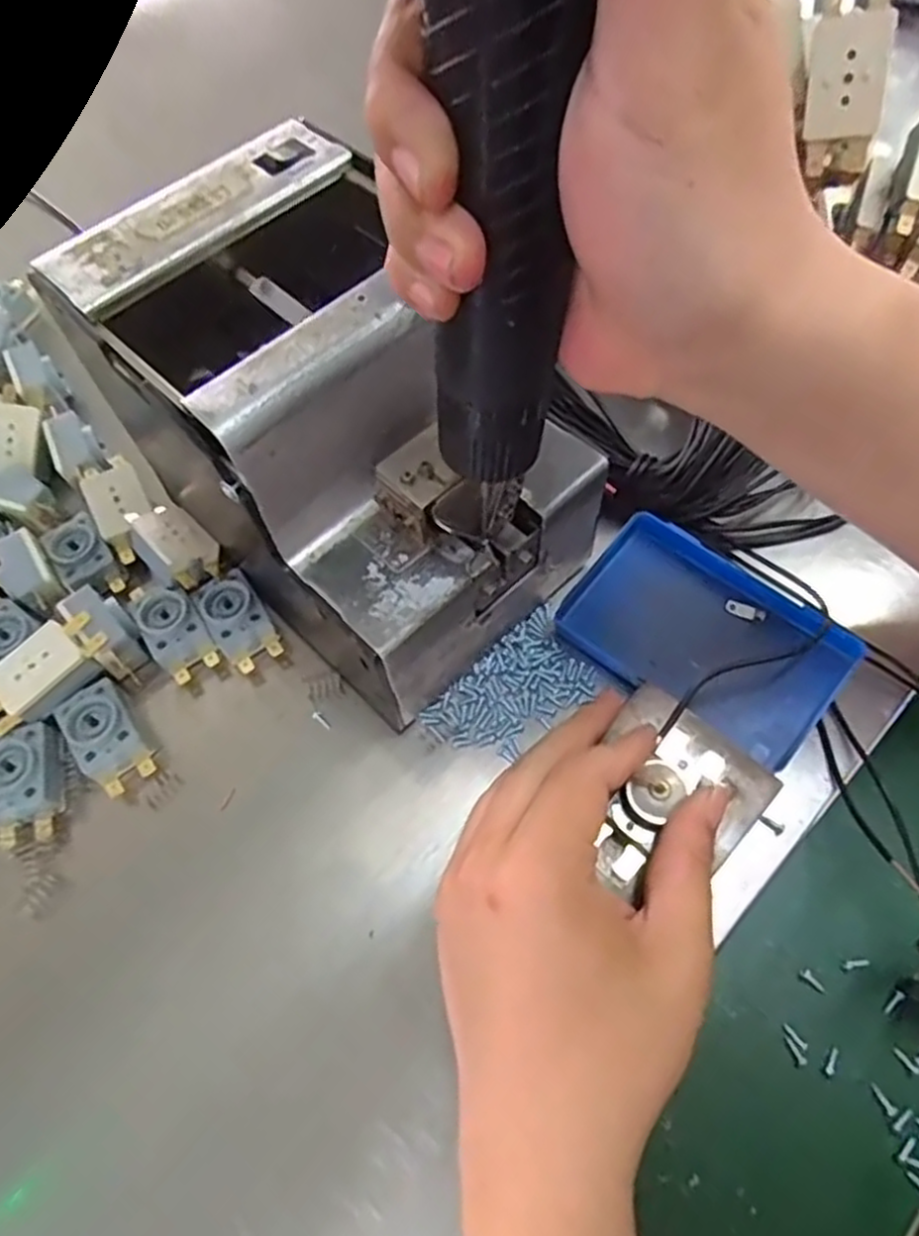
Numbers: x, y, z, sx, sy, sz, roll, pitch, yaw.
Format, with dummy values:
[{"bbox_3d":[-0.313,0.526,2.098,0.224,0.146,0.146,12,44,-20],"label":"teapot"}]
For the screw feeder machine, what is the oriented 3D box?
[{"bbox_3d":[-0.045,-0.076,0.289,0.135,0.140,0.182,-40,68,-16],"label":"screw feeder machine"}]

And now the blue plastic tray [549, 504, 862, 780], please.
[{"bbox_3d":[0.108,0.009,0.321,0.114,0.029,0.067,34,70,18],"label":"blue plastic tray"}]

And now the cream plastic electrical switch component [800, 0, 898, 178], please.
[{"bbox_3d":[0.145,-0.202,0.274,0.027,0.057,0.019,1,32,15],"label":"cream plastic electrical switch component"}]

